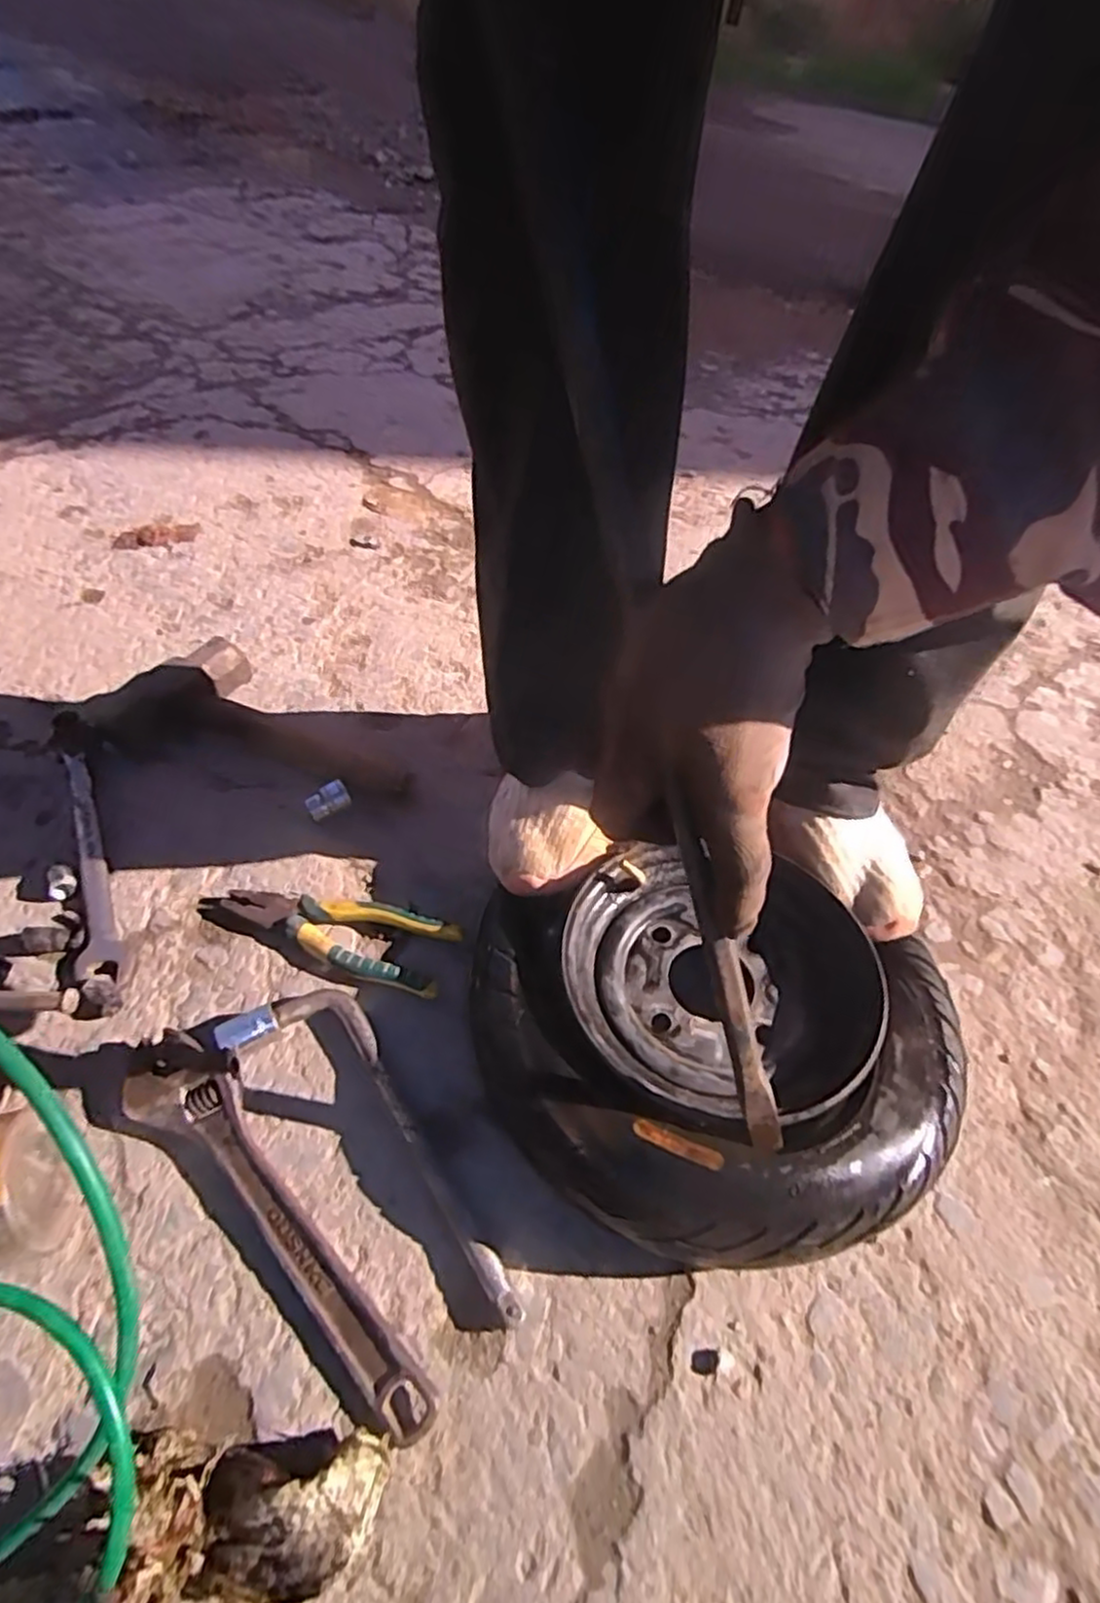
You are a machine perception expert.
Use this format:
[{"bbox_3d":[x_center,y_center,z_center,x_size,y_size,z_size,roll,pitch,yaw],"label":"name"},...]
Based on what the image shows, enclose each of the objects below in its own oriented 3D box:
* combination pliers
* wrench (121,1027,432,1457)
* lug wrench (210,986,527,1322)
[{"bbox_3d":[-0.181,0.098,0.585,0.212,0.023,0.065,15,50,10],"label":"combination pliers"},{"bbox_3d":[-0.170,0.254,0.444,0.280,0.031,0.051,37,57,25],"label":"wrench"},{"bbox_3d":[-0.106,0.211,0.490,0.268,0.022,0.077,31,55,21],"label":"lug wrench"}]

